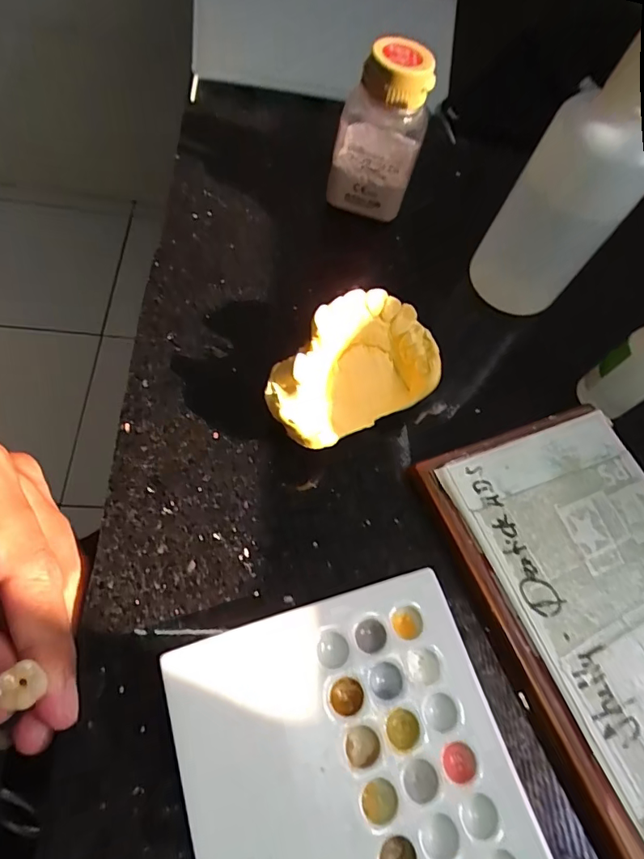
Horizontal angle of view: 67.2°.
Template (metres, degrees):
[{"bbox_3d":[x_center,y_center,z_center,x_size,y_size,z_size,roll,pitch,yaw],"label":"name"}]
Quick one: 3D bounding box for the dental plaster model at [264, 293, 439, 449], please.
[{"bbox_3d":[0.011,-0.022,0.192,0.071,0.035,0.043,-26,70,-22],"label":"dental plaster model"}]

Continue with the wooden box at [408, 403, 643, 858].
[{"bbox_3d":[0.107,0.064,0.175,0.093,0.016,0.148,-16,66,-18],"label":"wooden box"}]

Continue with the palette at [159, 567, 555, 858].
[{"bbox_3d":[0.020,0.123,0.126,0.092,0.013,0.152,-13,65,-16],"label":"palette"}]

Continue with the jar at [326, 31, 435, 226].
[{"bbox_3d":[0.029,-0.146,0.245,0.040,0.077,0.039,4,62,-8],"label":"jar"}]

